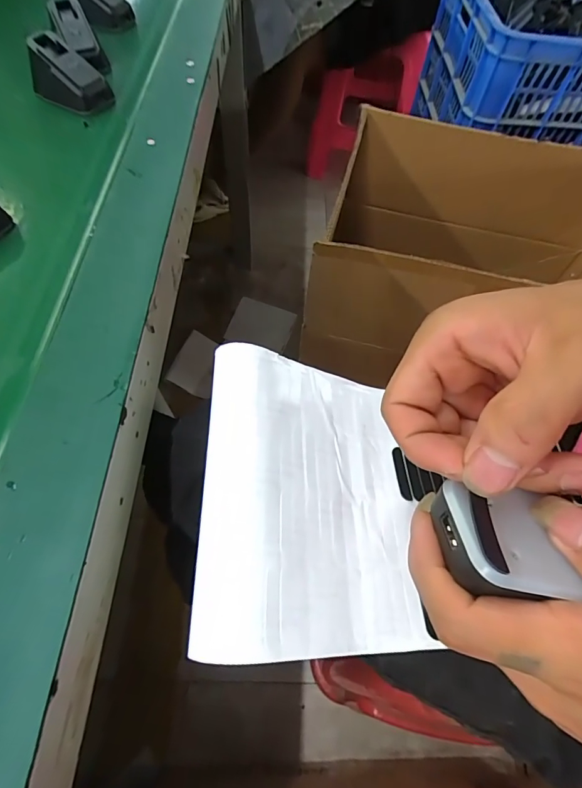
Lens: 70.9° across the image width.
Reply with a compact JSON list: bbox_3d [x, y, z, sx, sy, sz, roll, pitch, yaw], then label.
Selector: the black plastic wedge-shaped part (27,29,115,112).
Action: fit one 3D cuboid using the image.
[{"bbox_3d":[-0.203,-0.289,0.372,0.063,0.038,0.043,26,63,11],"label":"black plastic wedge-shaped part"}]

